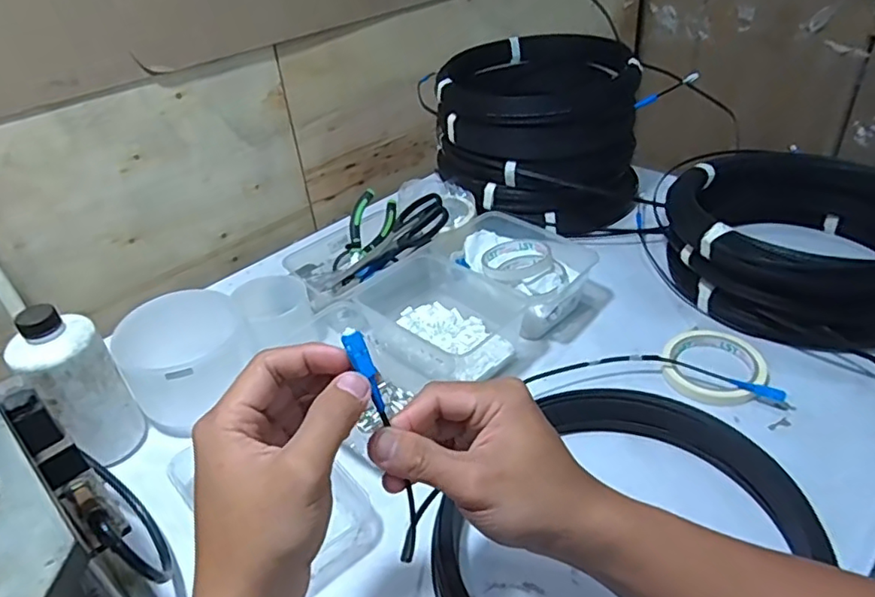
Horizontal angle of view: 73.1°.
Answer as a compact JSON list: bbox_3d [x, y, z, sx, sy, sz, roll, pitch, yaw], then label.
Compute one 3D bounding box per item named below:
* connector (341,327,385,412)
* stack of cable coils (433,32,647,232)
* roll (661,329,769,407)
[{"bbox_3d":[-0.036,0.037,0.308,0.010,0.048,0.008,-27,12,-26],"label":"connector"},{"bbox_3d":[0.147,-0.251,0.863,0.278,0.186,0.262,4,36,13],"label":"stack of cable coils"},{"bbox_3d":[0.282,0.068,0.601,0.096,0.012,0.101,-4,35,3],"label":"roll"}]

